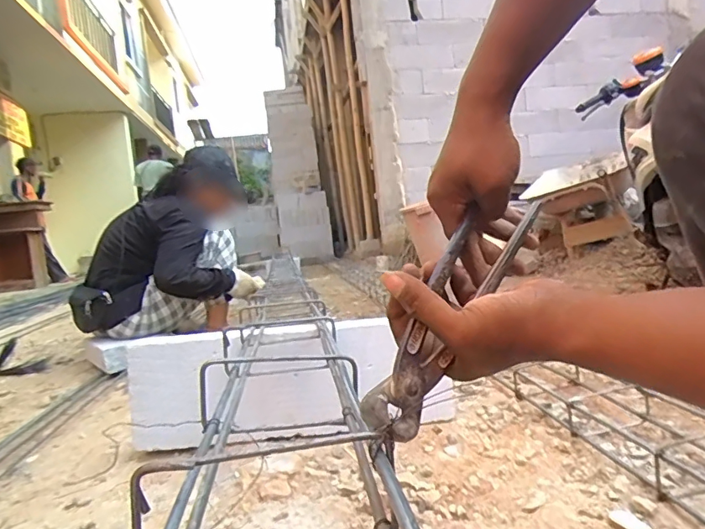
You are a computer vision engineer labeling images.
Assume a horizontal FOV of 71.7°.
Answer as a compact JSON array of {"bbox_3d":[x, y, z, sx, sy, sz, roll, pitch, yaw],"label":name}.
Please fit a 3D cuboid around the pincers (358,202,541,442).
[{"bbox_3d":[0.076,0.017,0.345,0.024,0.047,0.234,-2,38,47],"label":"pincers"}]

